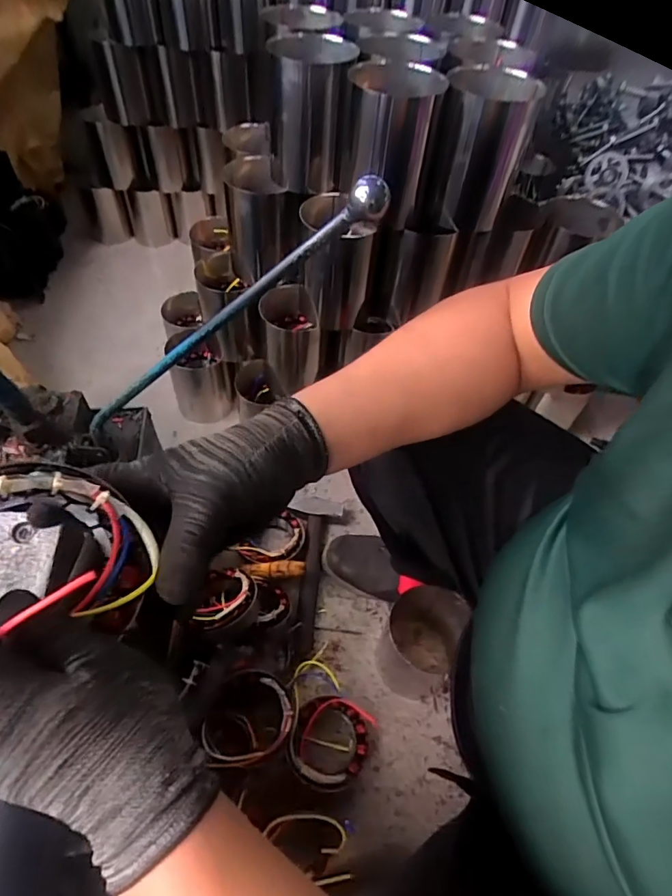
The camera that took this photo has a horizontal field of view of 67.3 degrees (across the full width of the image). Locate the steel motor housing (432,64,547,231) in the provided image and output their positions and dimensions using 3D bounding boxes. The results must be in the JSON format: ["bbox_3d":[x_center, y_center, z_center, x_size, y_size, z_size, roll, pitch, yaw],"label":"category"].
[{"bbox_3d":[0.191,-0.404,0.694,0.125,0.174,0.123,19,54,10],"label":"steel motor housing"}]

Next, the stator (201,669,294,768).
[{"bbox_3d":[-0.116,0.367,0.698,0.115,0.072,0.128,0,53,-5],"label":"stator"}]

